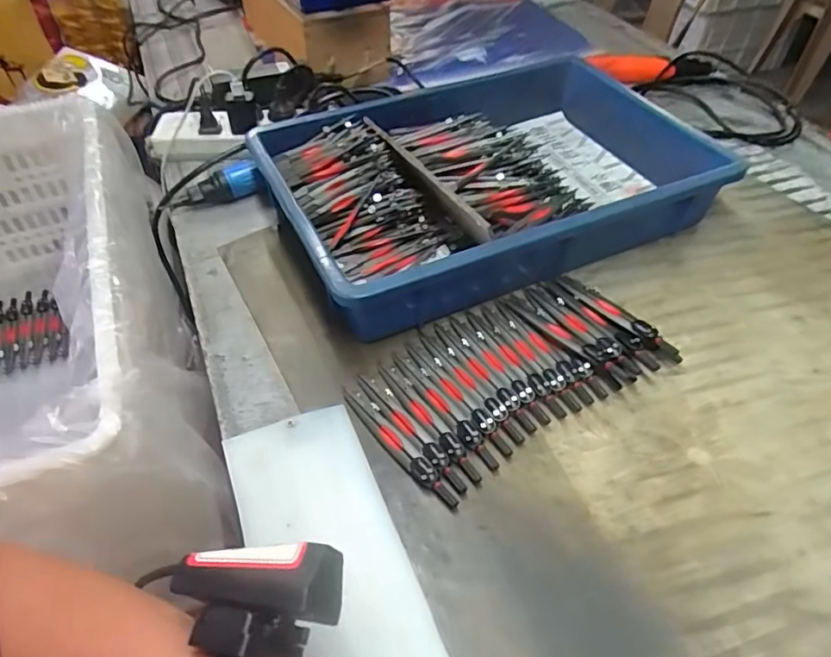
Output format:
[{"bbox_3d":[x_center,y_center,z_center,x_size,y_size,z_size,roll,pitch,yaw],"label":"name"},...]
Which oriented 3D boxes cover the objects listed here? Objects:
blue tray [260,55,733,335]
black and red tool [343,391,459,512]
[{"bbox_3d":[0.074,-0.156,0.581,0.427,0.080,0.281,-20,51,-18],"label":"blue tray"},{"bbox_3d":[-0.015,0.085,0.409,0.014,0.010,0.123,-32,55,-26],"label":"black and red tool"}]

